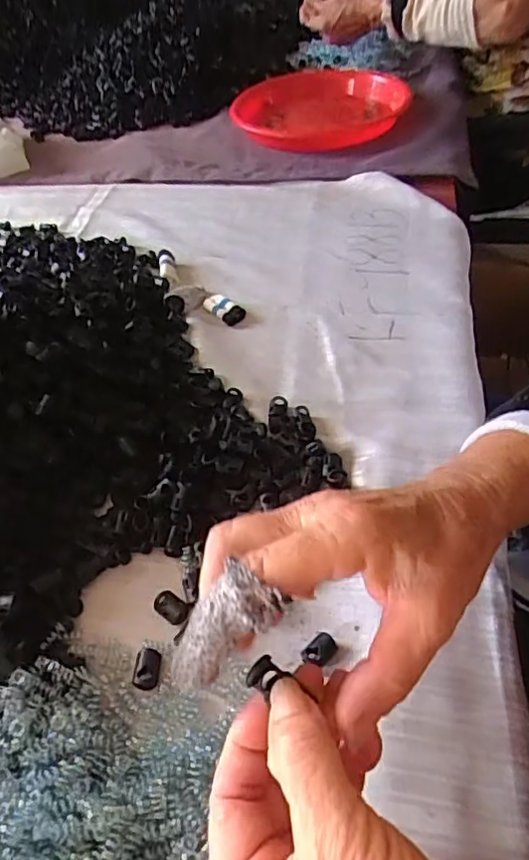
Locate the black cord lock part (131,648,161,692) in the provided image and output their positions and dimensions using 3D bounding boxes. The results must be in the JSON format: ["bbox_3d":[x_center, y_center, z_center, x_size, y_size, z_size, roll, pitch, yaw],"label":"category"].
[{"bbox_3d":[-0.066,0.132,0.313,0.014,0.007,0.022,-1,49,5],"label":"black cord lock part"}]

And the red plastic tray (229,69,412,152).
[{"bbox_3d":[0.064,-0.381,0.670,0.207,0.035,0.147,2,50,7],"label":"red plastic tray"}]

